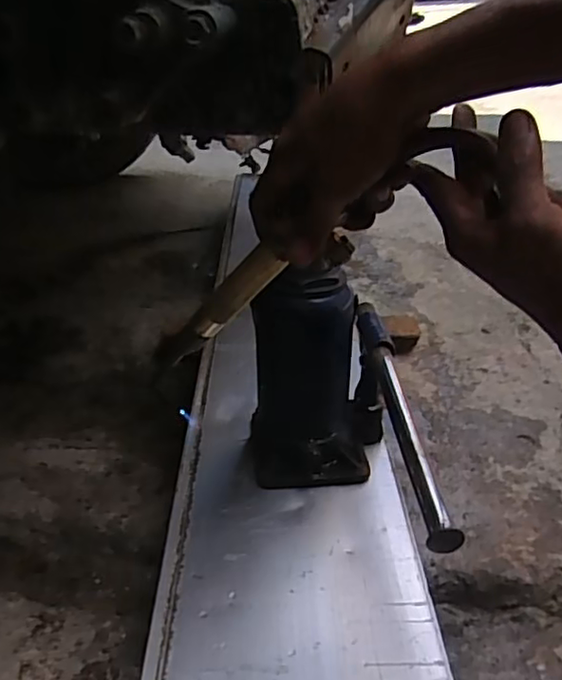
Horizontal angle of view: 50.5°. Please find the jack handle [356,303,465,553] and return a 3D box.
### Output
[{"bbox_3d":[0.099,0.051,0.503,0.021,0.021,0.286,-3,31,-2],"label":"jack handle"}]

